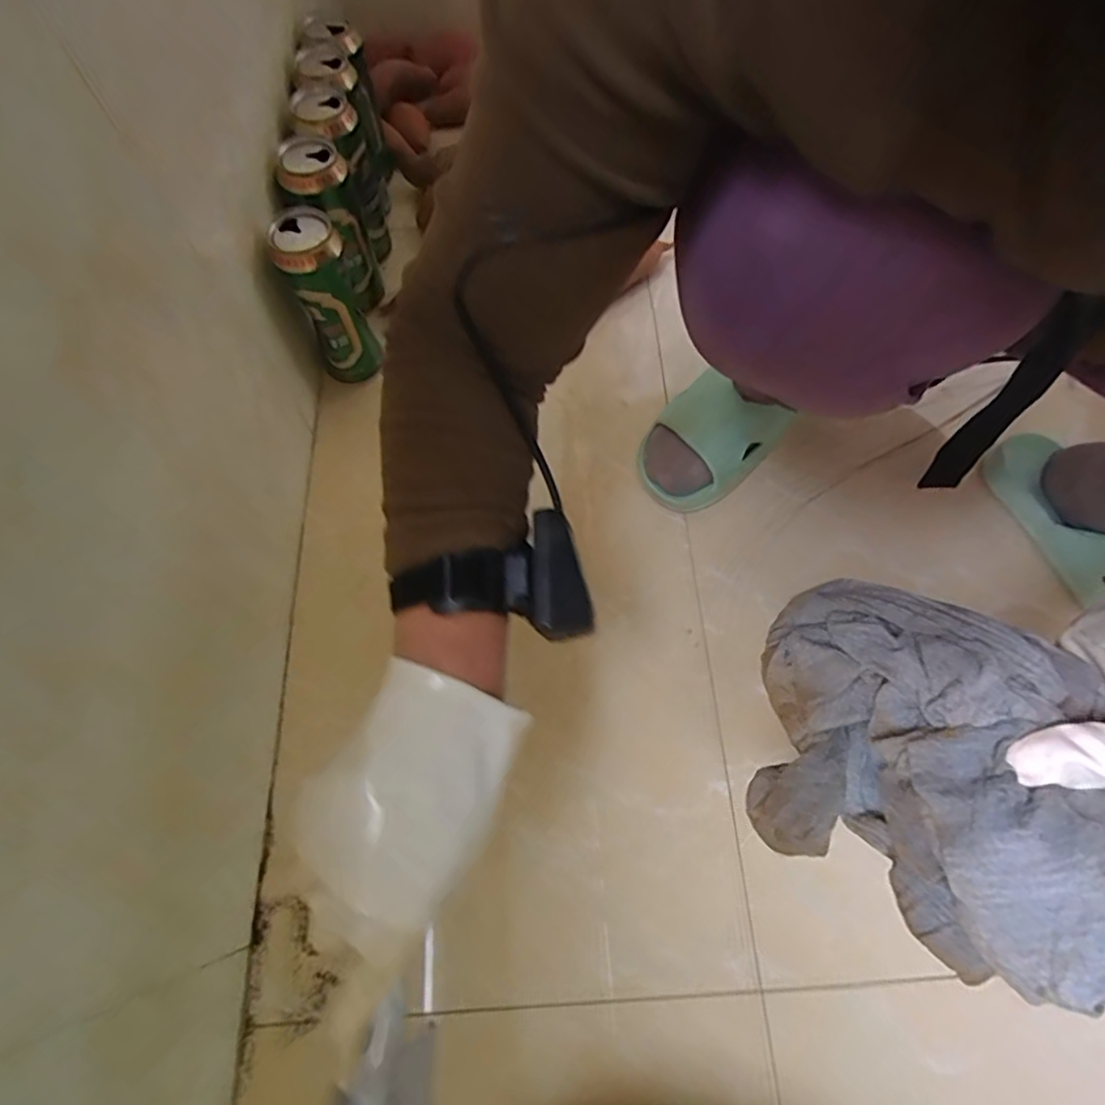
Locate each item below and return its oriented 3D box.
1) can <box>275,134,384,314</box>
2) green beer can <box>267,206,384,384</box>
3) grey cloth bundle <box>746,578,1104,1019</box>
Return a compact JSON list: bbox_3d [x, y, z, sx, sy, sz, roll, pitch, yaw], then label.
[{"bbox_3d":[-0.222,-0.321,0.611,0.061,0.157,0.057,1,66,-2],"label":"can"},{"bbox_3d":[-0.211,-0.233,0.582,0.062,0.173,0.060,1,66,-2],"label":"green beer can"},{"bbox_3d":[0.163,0.089,0.276,0.120,0.118,0.144,-41,73,-18],"label":"grey cloth bundle"}]

